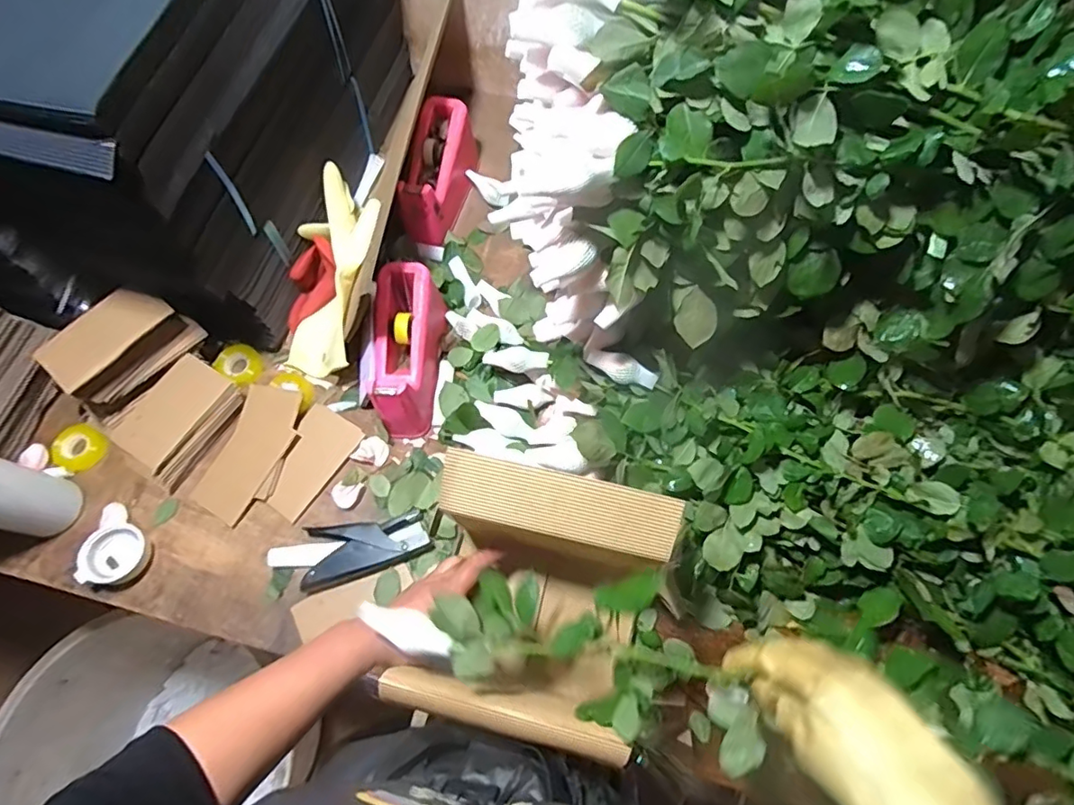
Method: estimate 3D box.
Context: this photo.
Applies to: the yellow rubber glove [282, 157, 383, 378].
[{"bbox_3d":[-0.272,-0.176,0.740,0.110,0.070,0.284,12,91,6],"label":"yellow rubber glove"}]

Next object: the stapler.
[{"bbox_3d":[-0.202,0.171,0.645,0.147,0.026,0.068,-10,68,-3],"label":"stapler"}]

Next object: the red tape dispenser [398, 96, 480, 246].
[{"bbox_3d":[-0.144,-0.332,0.809,0.070,0.097,0.208,13,69,7],"label":"red tape dispenser"}]

